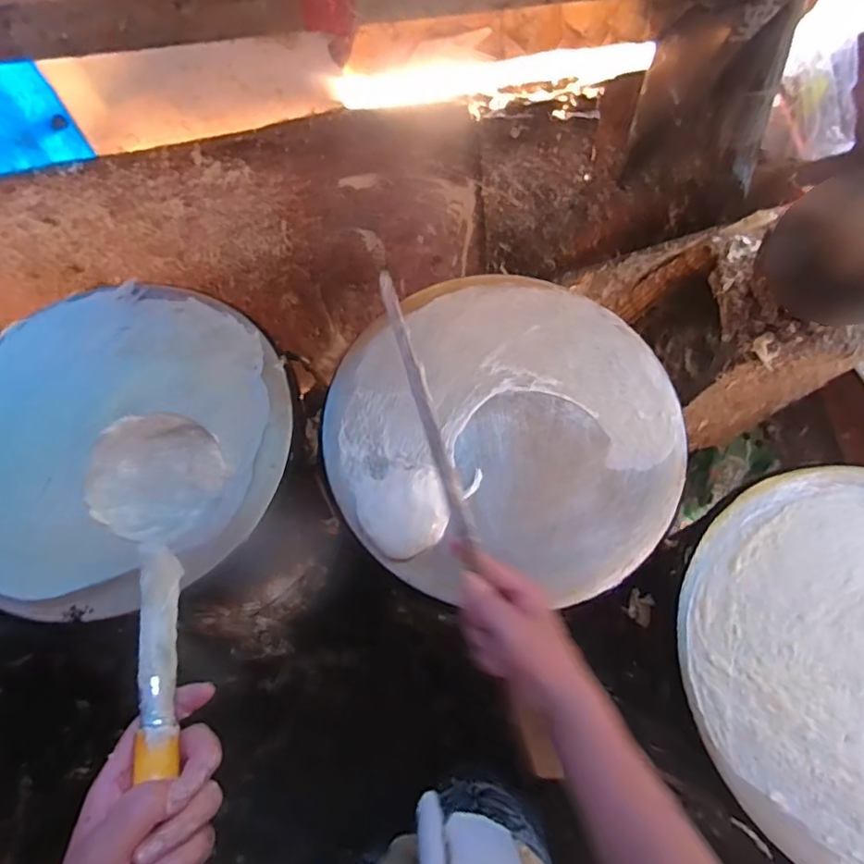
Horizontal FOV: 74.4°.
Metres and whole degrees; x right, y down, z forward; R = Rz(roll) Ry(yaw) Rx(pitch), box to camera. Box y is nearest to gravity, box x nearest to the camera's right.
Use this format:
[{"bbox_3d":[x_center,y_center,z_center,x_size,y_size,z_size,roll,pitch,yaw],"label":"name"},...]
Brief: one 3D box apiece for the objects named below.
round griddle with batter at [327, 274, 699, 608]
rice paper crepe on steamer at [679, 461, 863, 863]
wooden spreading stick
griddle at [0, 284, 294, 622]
[{"bbox_3d":[0.076,-0.013,0.599,0.364,0.031,0.349,0,68,0],"label":"round griddle with batter"},{"bbox_3d":[0.422,0.222,0.525,0.372,0.046,0.377,-42,73,-15],"label":"rice paper crepe on steamer"},{"bbox_3d":[0.022,0.066,0.475,0.014,0.018,0.403,-18,92,-7],"label":"wooden spreading stick"},{"bbox_3d":[-0.333,0.000,0.599,0.350,0.039,0.350,0,68,0],"label":"griddle"}]

